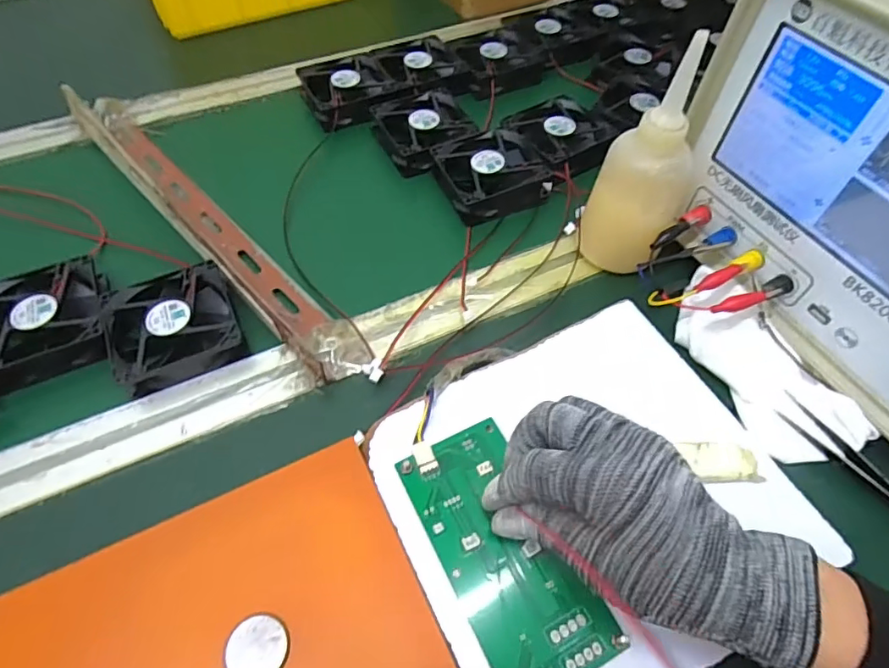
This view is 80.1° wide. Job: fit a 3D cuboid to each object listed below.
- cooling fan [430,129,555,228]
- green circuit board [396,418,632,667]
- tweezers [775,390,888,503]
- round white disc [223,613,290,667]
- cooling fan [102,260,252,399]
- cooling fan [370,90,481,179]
[{"bbox_3d":[0.040,-0.139,0.457,0.089,0.027,0.082,-15,55,-13],"label":"cooling fan"},{"bbox_3d":[0.031,0.113,0.280,0.064,0.009,0.133,-23,61,-18],"label":"green circuit board"},{"bbox_3d":[0.252,0.083,0.314,0.018,0.010,0.115,-33,60,-23],"label":"tweezers"},{"bbox_3d":[-0.088,0.149,0.249,0.029,0.005,0.028,1,53,-1],"label":"round white disc"},{"bbox_3d":[-0.186,-0.006,0.367,0.080,0.025,0.081,-20,56,-16],"label":"cooling fan"},{"bbox_3d":[-0.019,-0.191,0.499,0.085,0.031,0.087,-21,56,-17],"label":"cooling fan"}]

